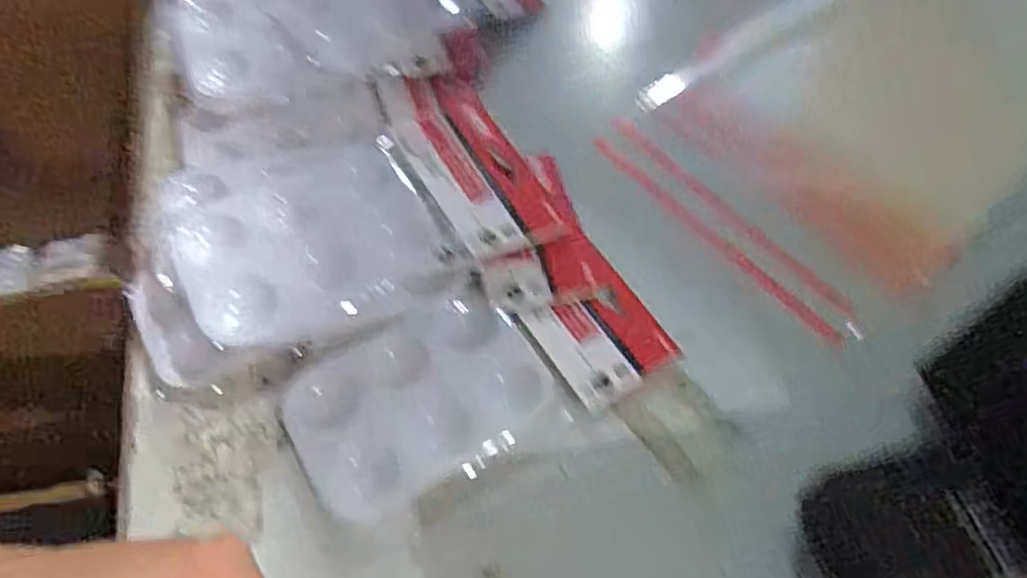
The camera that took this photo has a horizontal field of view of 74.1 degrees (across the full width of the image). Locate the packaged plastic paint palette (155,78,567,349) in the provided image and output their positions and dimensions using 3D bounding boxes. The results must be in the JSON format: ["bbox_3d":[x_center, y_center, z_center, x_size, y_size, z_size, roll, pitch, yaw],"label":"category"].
[{"bbox_3d":[-0.087,-0.049,0.378,0.193,0.020,0.131,-21,64,-20],"label":"packaged plastic paint palette"}]

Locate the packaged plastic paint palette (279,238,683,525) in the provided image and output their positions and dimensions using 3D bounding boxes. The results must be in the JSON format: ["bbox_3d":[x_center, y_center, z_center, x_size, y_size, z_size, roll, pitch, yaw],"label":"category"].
[{"bbox_3d":[-0.018,0.042,0.347,0.188,0.015,0.087,-26,61,-12],"label":"packaged plastic paint palette"}]

